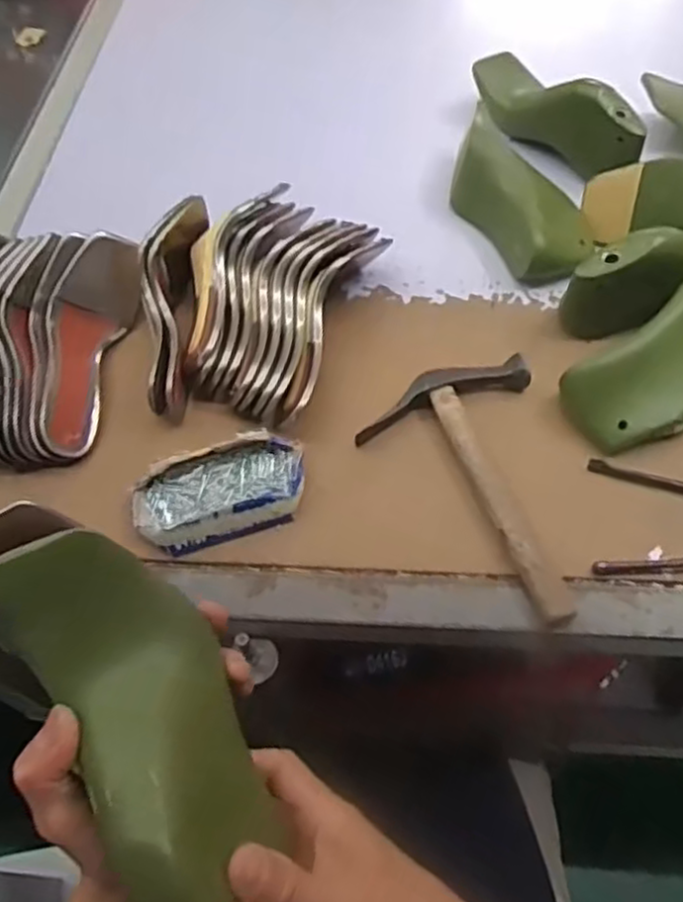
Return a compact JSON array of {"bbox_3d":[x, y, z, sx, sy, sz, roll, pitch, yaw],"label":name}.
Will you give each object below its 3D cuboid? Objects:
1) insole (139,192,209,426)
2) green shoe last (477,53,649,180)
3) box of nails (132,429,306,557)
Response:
[{"bbox_3d":[-0.157,-0.132,0.643,0.047,0.071,0.208,0,57,4],"label":"insole"},{"bbox_3d":[0.212,-0.364,0.743,0.085,0.066,0.221,-28,65,-11],"label":"green shoe last"},{"bbox_3d":[-0.095,0.030,0.558,0.133,0.024,0.081,-19,59,-8],"label":"box of nails"}]

